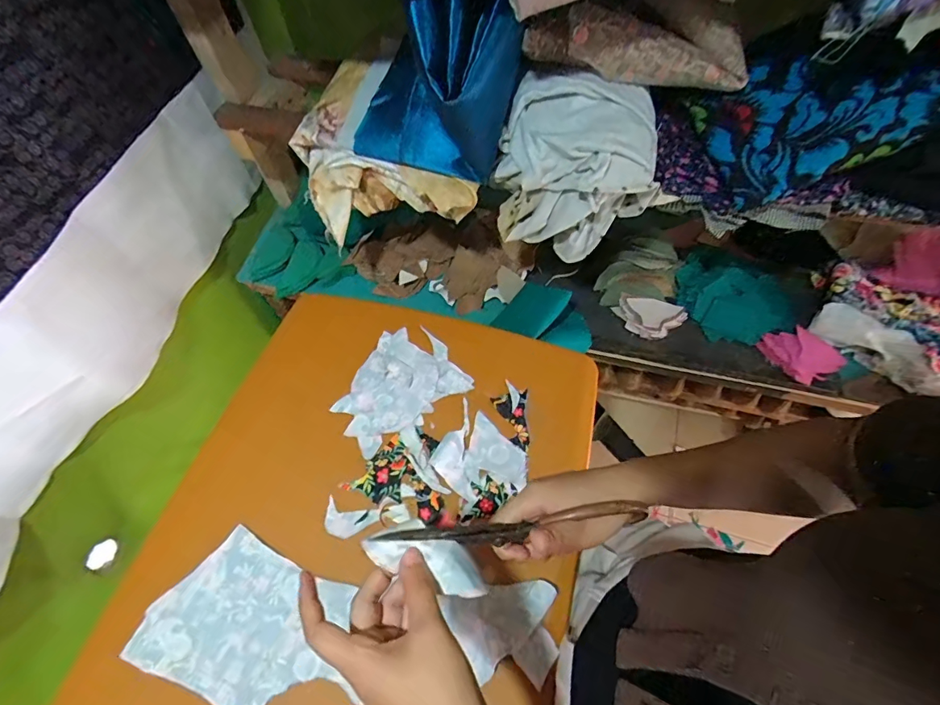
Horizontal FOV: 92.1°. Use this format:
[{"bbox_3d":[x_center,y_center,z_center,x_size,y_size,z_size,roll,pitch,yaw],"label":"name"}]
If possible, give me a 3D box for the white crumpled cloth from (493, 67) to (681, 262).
[{"bbox_3d":[0.141,-0.232,0.571,0.199,0.167,0.127,11,61,7],"label":"white crumpled cloth"}]

